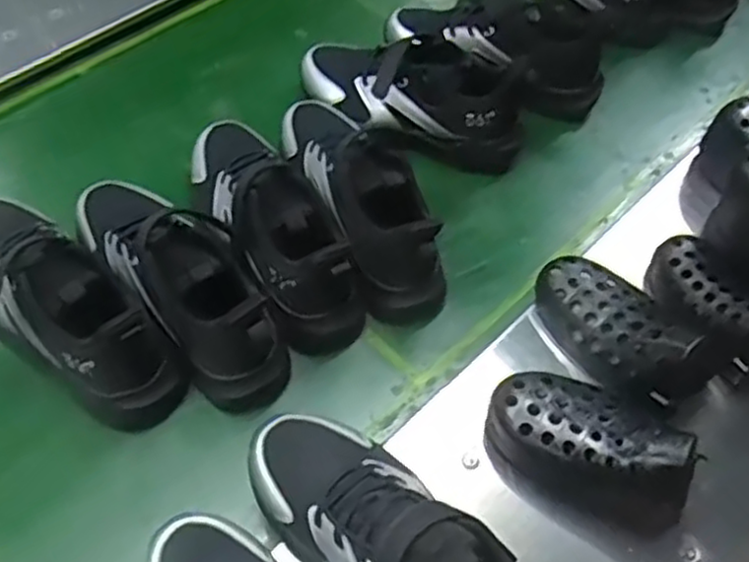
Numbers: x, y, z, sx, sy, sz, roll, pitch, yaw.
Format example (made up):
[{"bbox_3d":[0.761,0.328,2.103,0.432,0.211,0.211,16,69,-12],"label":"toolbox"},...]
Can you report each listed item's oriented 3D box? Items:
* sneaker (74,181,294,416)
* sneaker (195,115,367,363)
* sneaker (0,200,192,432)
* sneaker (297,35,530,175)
[{"bbox_3d":[-0.169,-0.008,0.626,0.094,0.111,0.247,-36,64,-24],"label":"sneaker"},{"bbox_3d":[-0.091,-0.059,0.667,0.093,0.114,0.251,-26,60,-19],"label":"sneaker"},{"bbox_3d":[-0.264,0.014,0.605,0.100,0.102,0.251,-36,64,-24],"label":"sneaker"},{"bbox_3d":[0.032,-0.193,0.768,0.244,0.102,0.095,28,59,16],"label":"sneaker"}]

